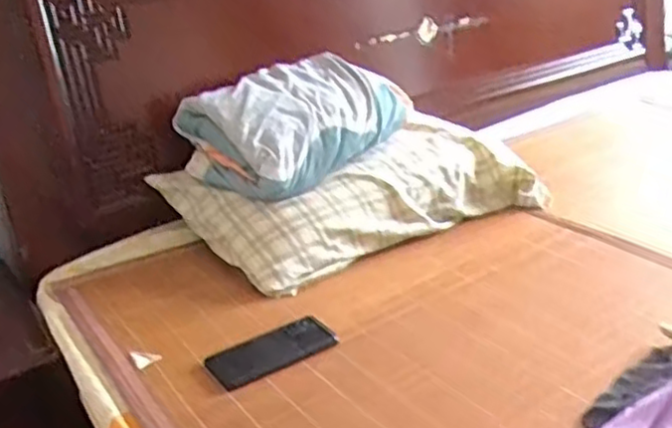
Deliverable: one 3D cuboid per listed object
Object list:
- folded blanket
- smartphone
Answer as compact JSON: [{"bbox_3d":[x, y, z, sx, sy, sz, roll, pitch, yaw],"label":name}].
[{"bbox_3d":[-0.065,-0.161,1.234,0.237,0.153,0.335,16,31,41],"label":"folded blanket"},{"bbox_3d":[-0.082,0.174,0.920,0.164,0.009,0.085,-20,27,-31],"label":"smartphone"}]

